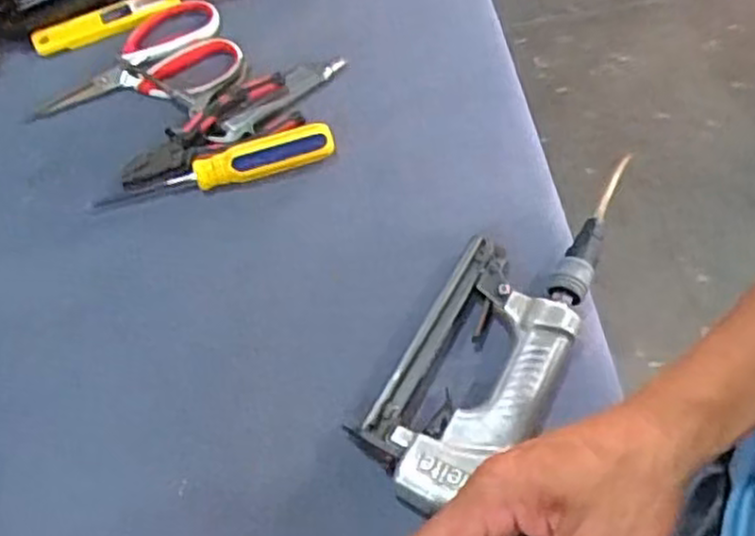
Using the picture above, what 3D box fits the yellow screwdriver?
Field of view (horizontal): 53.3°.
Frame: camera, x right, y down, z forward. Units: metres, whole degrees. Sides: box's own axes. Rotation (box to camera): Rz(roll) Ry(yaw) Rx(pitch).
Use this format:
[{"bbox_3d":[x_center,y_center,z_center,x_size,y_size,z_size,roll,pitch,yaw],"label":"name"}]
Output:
[{"bbox_3d":[-0.130,-0.080,0.606,0.192,0.027,0.031,-16,64,-8],"label":"yellow screwdriver"}]

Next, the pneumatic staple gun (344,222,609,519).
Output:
[{"bbox_3d":[0.078,0.053,0.533,0.114,0.041,0.249,28,67,14],"label":"pneumatic staple gun"}]

